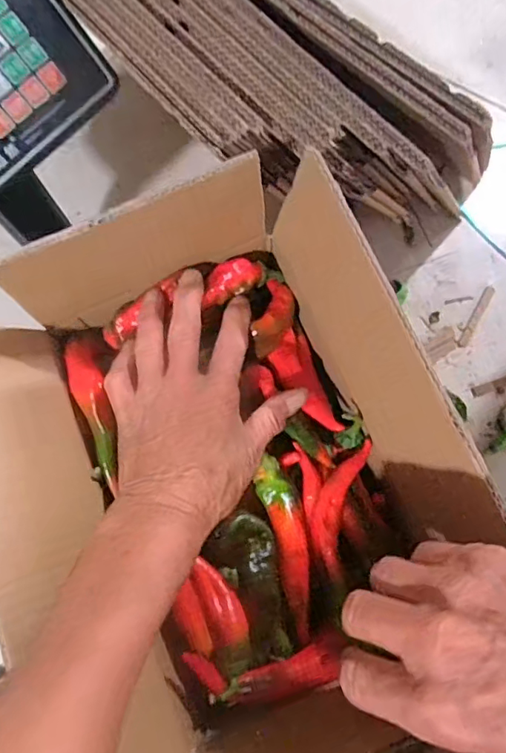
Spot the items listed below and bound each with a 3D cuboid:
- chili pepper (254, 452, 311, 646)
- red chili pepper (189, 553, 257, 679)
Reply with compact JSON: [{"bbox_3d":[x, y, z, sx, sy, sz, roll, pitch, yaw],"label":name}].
[{"bbox_3d":[0.025,0.109,0.334,0.024,0.019,0.113,-15,77,-2],"label":"chili pepper"},{"bbox_3d":[-0.017,0.150,0.326,0.024,0.024,0.070,-18,77,-3],"label":"red chili pepper"}]

